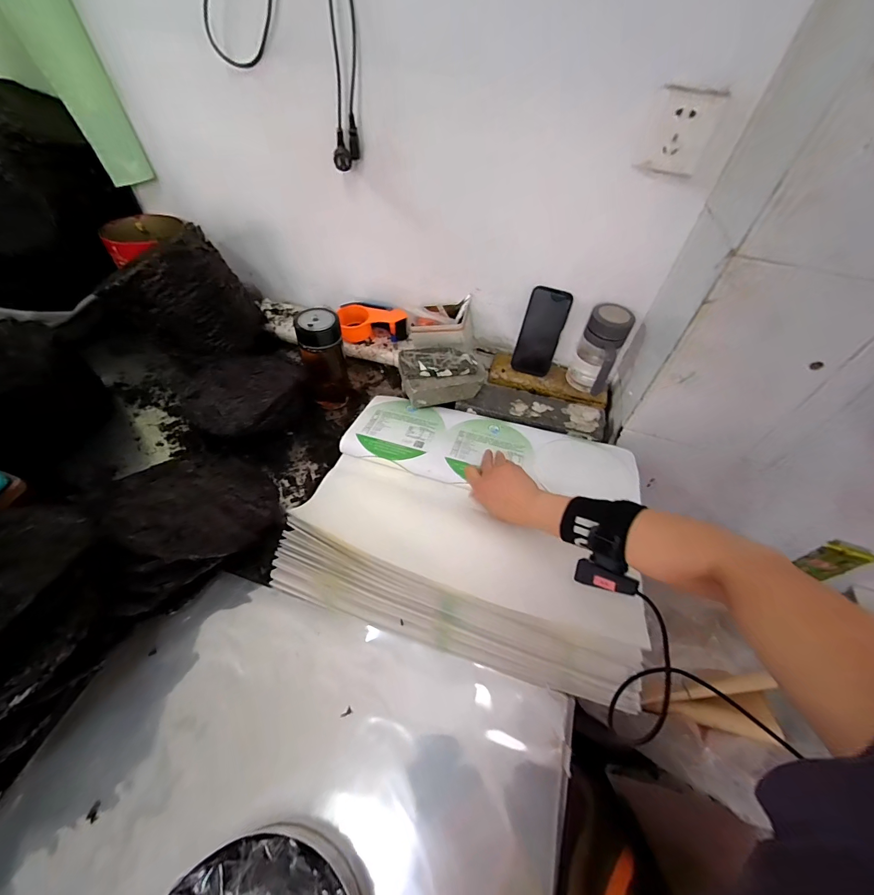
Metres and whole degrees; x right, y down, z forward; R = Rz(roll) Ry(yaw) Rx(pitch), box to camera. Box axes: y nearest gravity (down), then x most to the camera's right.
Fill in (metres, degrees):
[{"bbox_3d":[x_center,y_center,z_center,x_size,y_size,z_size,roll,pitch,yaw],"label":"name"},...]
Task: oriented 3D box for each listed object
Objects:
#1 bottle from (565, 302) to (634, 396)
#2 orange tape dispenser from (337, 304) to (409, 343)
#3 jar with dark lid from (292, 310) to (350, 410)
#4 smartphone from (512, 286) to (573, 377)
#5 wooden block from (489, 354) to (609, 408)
[{"bbox_3d":[0.301,-0.177,0.718,0.072,0.157,0.098,26,52,16],"label":"bottle"},{"bbox_3d":[-0.138,-0.271,0.830,0.144,0.069,0.060,-1,50,-6],"label":"orange tape dispenser"},{"bbox_3d":[-0.211,-0.161,0.714,0.074,0.188,0.063,-14,52,-17],"label":"jar with dark lid"},{"bbox_3d":[0.210,-0.230,0.765,0.080,0.170,0.015,14,35,5],"label":"smartphone"},{"bbox_3d":[0.233,-0.145,0.799,0.243,0.024,0.098,17,50,9],"label":"wooden block"}]

